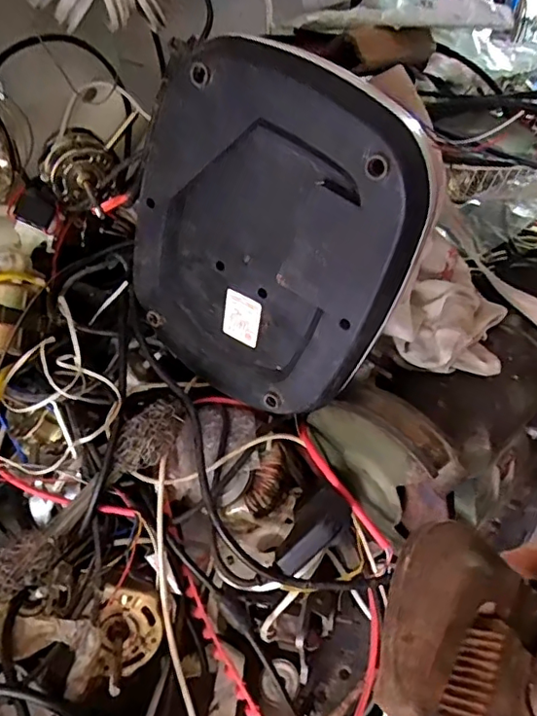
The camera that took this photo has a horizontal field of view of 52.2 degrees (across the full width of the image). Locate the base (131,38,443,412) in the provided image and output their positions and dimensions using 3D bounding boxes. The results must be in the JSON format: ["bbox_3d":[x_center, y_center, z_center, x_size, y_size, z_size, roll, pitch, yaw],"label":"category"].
[{"bbox_3d":[-0.007,-0.093,0.464,0.243,0.293,0.038,36,42,13],"label":"base"}]

